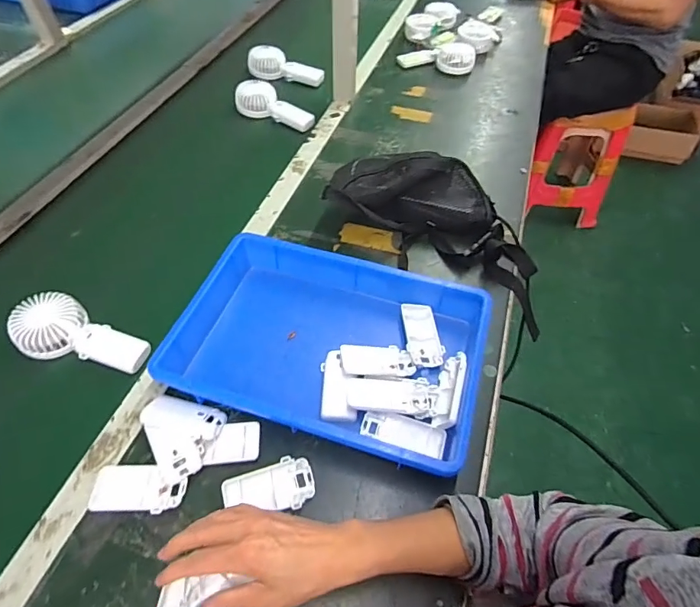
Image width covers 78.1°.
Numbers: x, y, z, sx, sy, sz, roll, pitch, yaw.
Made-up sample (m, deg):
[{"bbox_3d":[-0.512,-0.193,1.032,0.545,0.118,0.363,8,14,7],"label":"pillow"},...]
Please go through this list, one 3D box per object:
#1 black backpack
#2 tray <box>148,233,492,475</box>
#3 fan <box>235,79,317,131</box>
[{"bbox_3d":[0.152,-0.114,0.702,0.360,0.178,0.169,19,54,16],"label":"black backpack"},{"bbox_3d":[-0.025,0.050,0.542,0.365,0.059,0.243,15,53,11],"label":"tray"},{"bbox_3d":[-0.158,-0.422,0.919,0.181,0.043,0.073,30,57,20],"label":"fan"}]

